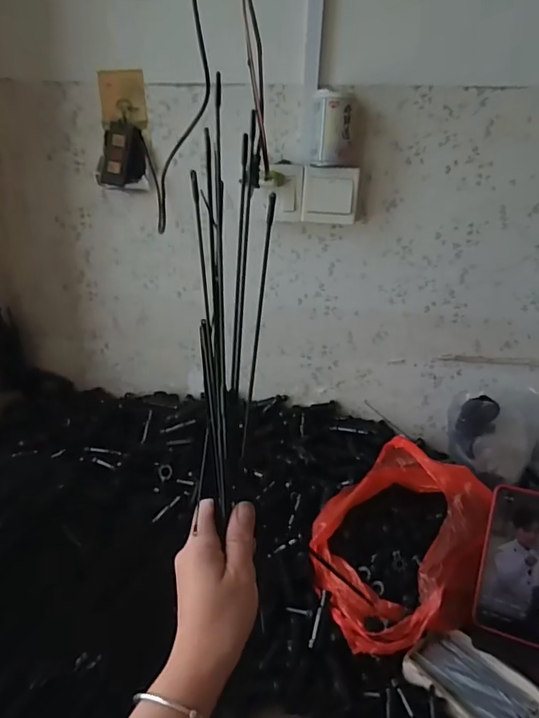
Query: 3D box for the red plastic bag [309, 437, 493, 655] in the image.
[{"bbox_3d":[0.170,0.225,0.637,0.198,0.146,0.256,12,23,24],"label":"red plastic bag"}]

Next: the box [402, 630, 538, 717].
[{"bbox_3d":[0.219,0.350,0.524,0.085,0.020,0.122,-17,28,-41],"label":"box"}]

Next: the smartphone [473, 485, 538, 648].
[{"bbox_3d":[0.287,0.233,0.557,0.077,0.162,0.010,10,-8,19],"label":"smartphone"}]

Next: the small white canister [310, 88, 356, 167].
[{"bbox_3d":[0.100,-0.348,0.739,0.063,0.100,0.065,10,22,20],"label":"small white canister"}]

